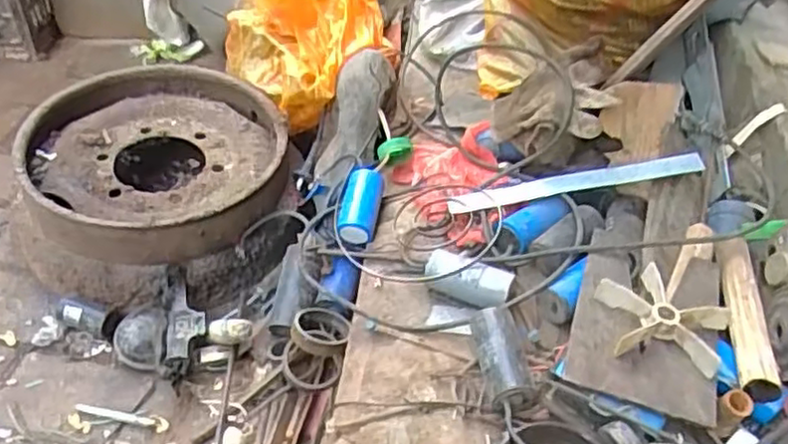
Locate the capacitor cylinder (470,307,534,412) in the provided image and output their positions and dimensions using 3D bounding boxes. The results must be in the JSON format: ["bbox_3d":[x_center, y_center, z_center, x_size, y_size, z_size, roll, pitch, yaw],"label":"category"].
[{"bbox_3d":[0.115,0.143,0.734,0.053,0.053,0.113,-6,57,-15],"label":"capacitor cylinder"}]

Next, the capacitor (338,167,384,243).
[{"bbox_3d":[-0.047,-0.028,0.955,0.055,0.053,0.124,8,42,1],"label":"capacitor"}]

